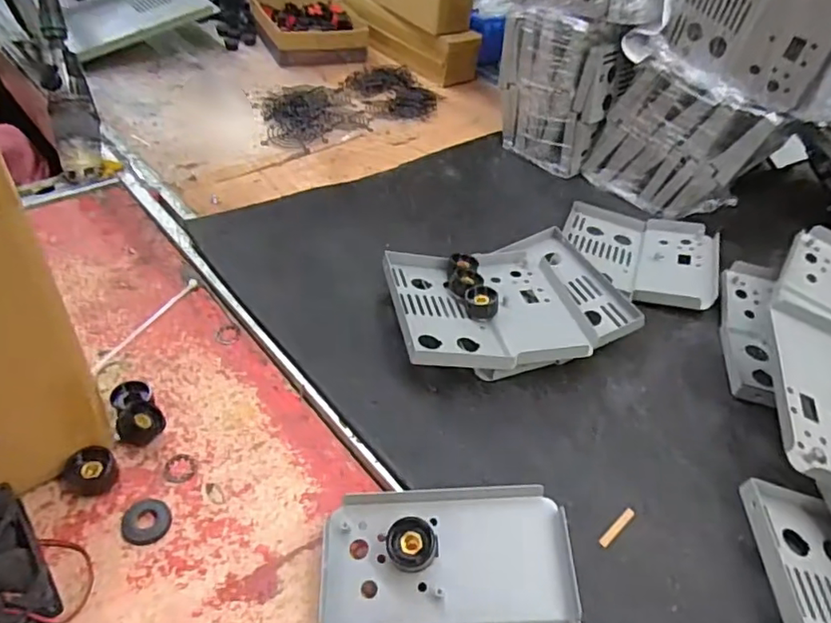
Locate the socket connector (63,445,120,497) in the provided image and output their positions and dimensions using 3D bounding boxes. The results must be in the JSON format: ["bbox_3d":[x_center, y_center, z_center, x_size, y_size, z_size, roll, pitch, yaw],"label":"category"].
[{"bbox_3d":[-0.226,0.112,0.405,0.032,0.024,0.023,-21,49,-24],"label":"socket connector"}]

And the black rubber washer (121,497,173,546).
[{"bbox_3d":[-0.182,0.142,0.395,0.032,0.004,0.031,2,44,-2],"label":"black rubber washer"}]

